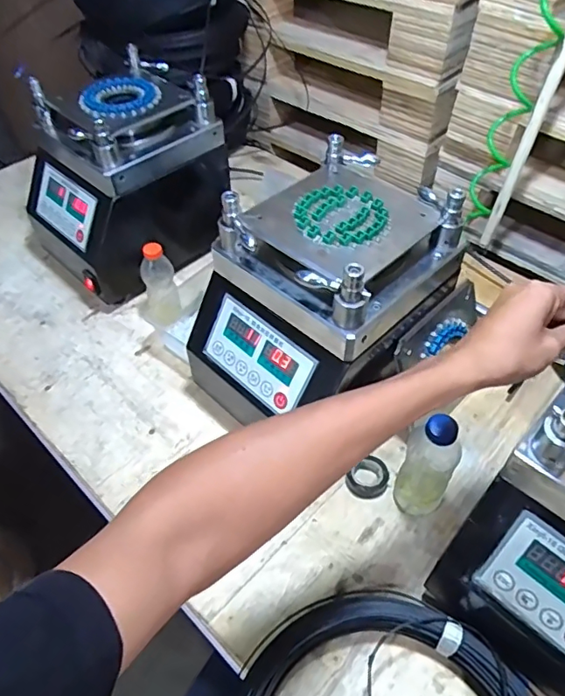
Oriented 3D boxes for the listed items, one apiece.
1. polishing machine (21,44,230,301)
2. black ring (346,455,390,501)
[{"bbox_3d":[-0.246,-0.267,0.881,0.226,0.306,0.318,32,58,27],"label":"polishing machine"},{"bbox_3d":[0.109,0.164,0.655,0.047,0.019,0.052,25,55,22],"label":"black ring"}]

